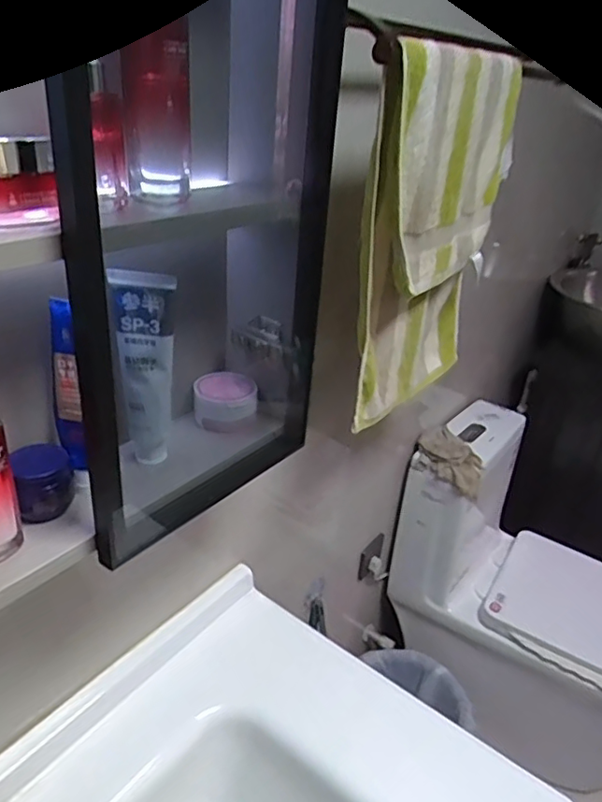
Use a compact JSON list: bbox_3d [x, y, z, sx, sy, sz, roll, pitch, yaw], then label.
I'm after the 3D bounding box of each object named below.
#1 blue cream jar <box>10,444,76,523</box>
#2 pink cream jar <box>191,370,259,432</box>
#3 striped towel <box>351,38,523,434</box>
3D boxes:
[{"bbox_3d":[-0.210,0.066,0.486,0.044,0.053,0.041,3,29,-2],"label":"blue cream jar"},{"bbox_3d":[-0.082,0.001,0.645,0.067,0.044,0.055,0,29,-8],"label":"pink cream jar"},{"bbox_3d":[0.181,-0.218,0.813,0.066,0.451,0.351,21,33,27],"label":"striped towel"}]

